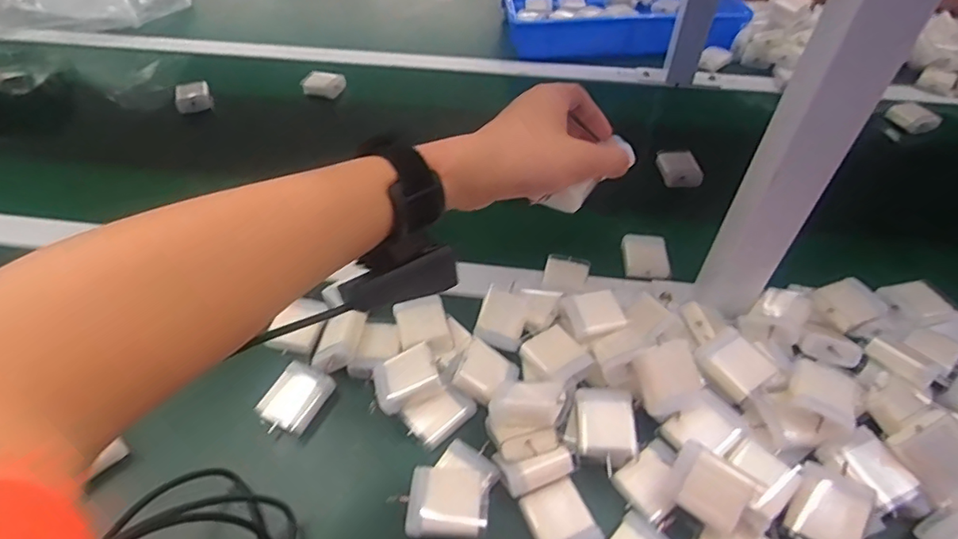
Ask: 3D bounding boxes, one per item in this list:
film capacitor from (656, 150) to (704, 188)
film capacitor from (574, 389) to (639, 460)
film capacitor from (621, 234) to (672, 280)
[{"bbox_3d":[0.233,-0.118,0.625,0.041,0.025,0.046,-3,46,-3],"label":"film capacitor"},{"bbox_3d":[0.092,0.114,0.391,0.041,0.026,0.047,4,46,4],"label":"film capacitor"},{"bbox_3d":[0.164,-0.012,0.528,0.042,0.018,0.047,3,46,2],"label":"film capacitor"}]

